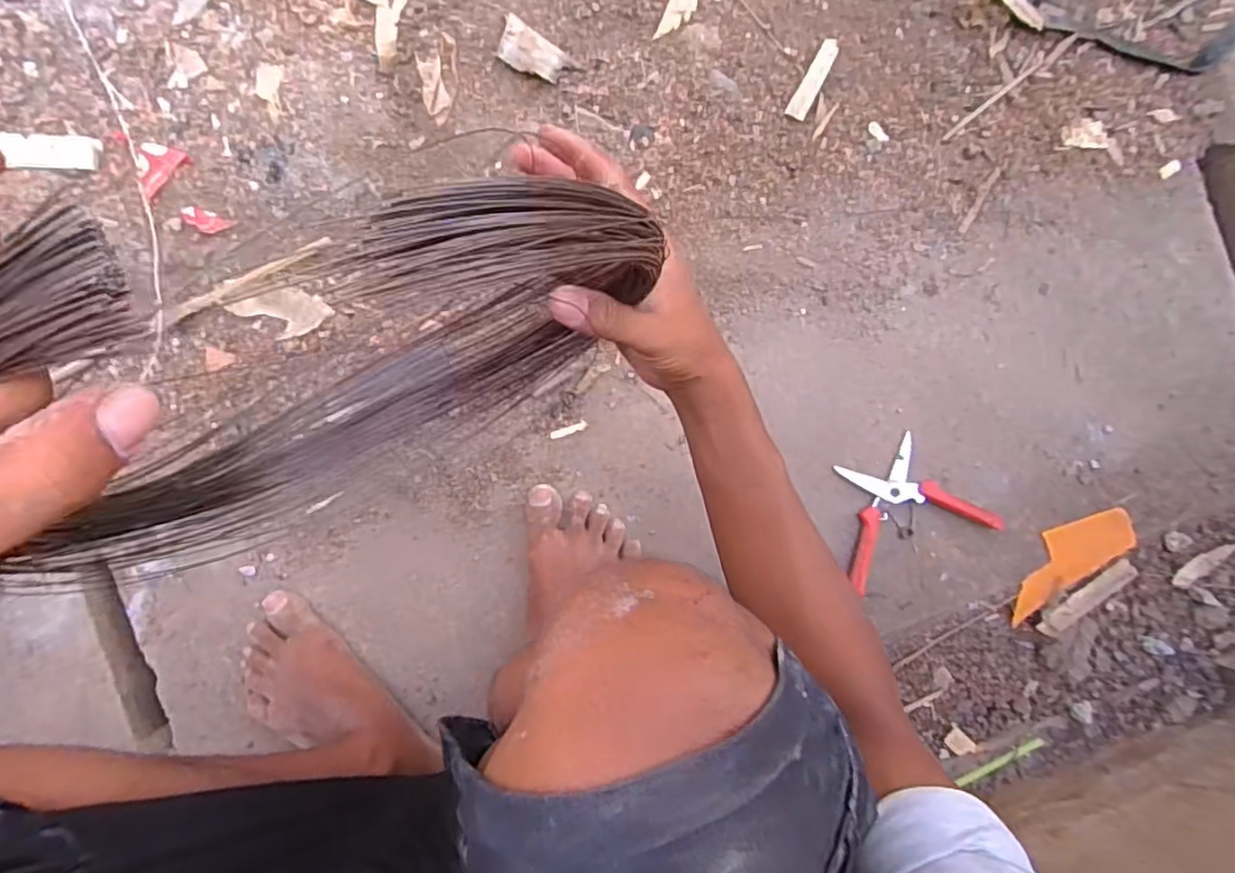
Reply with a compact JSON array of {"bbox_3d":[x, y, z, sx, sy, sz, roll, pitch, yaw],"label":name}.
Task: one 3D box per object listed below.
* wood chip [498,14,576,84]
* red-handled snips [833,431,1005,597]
[{"bbox_3d":[-0.077,-0.352,0.614,0.065,0.008,0.039,28,84,-28],"label":"wood chip"},{"bbox_3d":[0.289,0.070,0.678,0.156,0.024,0.127,-28,91,-4],"label":"red-handled snips"}]

